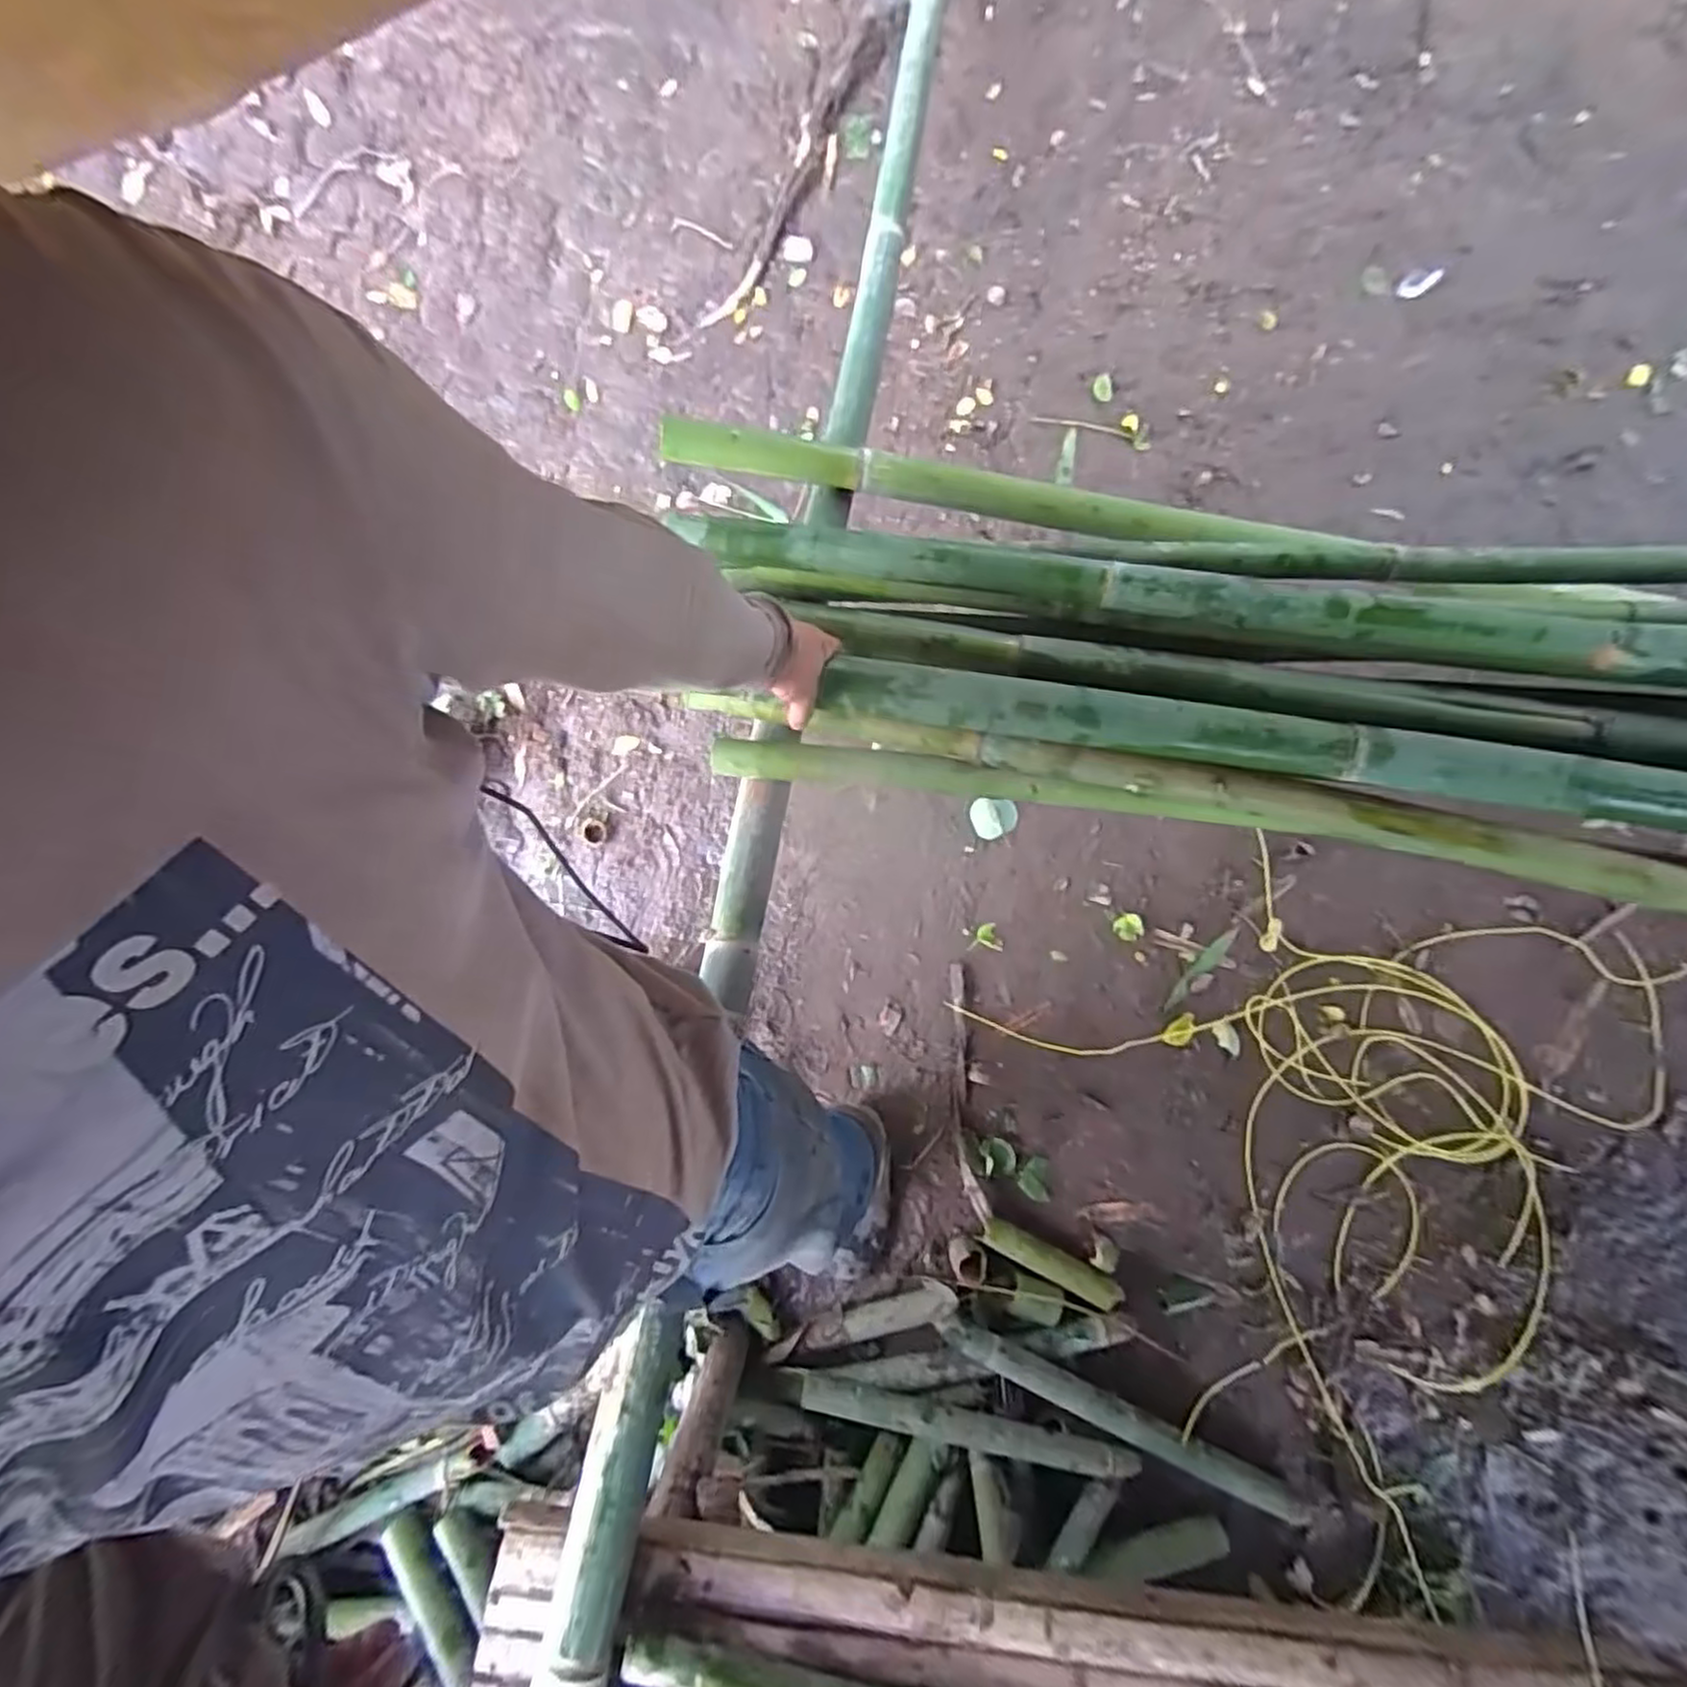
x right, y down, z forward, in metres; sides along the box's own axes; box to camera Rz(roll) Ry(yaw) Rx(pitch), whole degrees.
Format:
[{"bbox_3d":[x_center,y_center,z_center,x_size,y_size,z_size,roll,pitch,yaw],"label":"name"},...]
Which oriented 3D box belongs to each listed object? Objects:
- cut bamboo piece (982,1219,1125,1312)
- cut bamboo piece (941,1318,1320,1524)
[{"bbox_3d":[0.343,0.687,1.192,0.233,0.032,0.049,26,77,7],"label":"cut bamboo piece"},{"bbox_3d":[0.425,0.886,1.128,0.591,0.054,0.049,24,77,6],"label":"cut bamboo piece"}]

